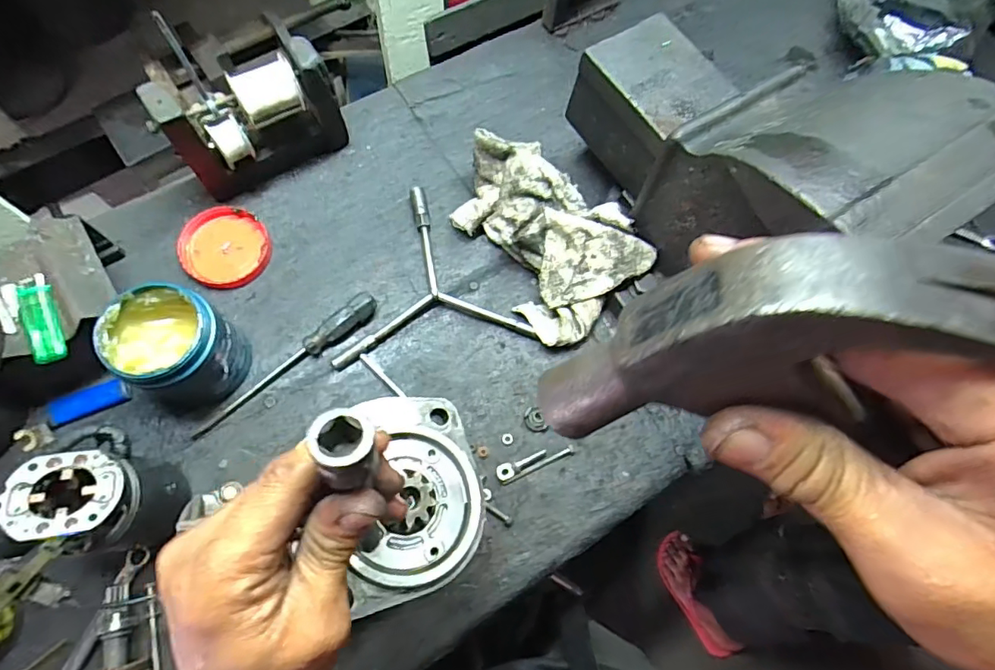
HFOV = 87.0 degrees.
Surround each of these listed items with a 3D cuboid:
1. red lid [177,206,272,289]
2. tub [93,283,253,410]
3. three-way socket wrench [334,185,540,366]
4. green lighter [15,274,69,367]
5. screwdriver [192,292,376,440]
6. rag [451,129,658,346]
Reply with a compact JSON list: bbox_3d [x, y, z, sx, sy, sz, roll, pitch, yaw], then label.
[{"bbox_3d":[-0.293,-0.095,0.566,0.087,0.022,0.091,1,70,-4],"label":"red lid"},{"bbox_3d":[-0.291,0.016,0.482,0.085,0.106,0.089,1,70,-4],"label":"tub"},{"bbox_3d":[-0.081,-0.075,0.574,0.207,0.017,0.192,-10,71,-8],"label":"three-way socket wrench"},{"bbox_3d":[-0.395,-0.013,0.454,0.025,0.011,0.080,-25,74,-13],"label":"green lighter"},{"bbox_3d":[-0.208,0.031,0.525,0.213,0.025,0.026,-41,78,-17],"label":"screwdriver"},{"bbox_3d":[0.041,-0.112,0.562,0.135,0.077,0.227,-39,77,-16],"label":"rag"}]

